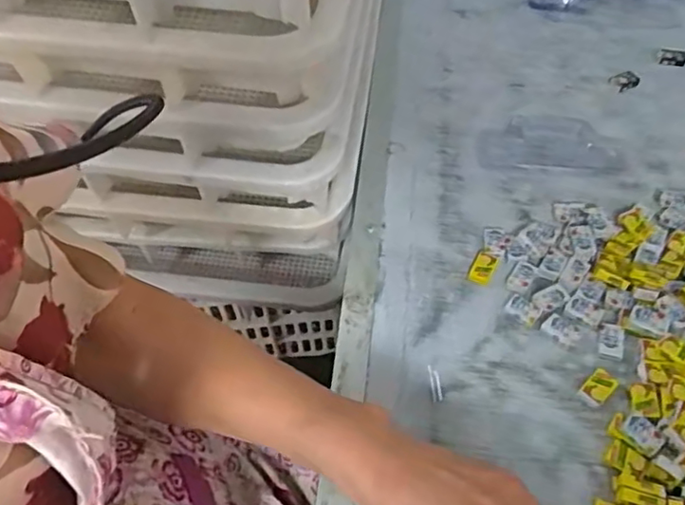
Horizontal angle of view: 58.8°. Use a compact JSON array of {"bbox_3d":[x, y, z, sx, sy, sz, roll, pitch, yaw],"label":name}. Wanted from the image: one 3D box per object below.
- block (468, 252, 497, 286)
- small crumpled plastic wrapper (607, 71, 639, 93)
[{"bbox_3d":[0.114,0.012,0.492,0.017,0.009,0.028,21,57,17],"label":"block"},{"bbox_3d":[0.285,-0.172,0.614,0.030,0.006,0.024,-22,55,-13],"label":"small crumpled plastic wrapper"}]

